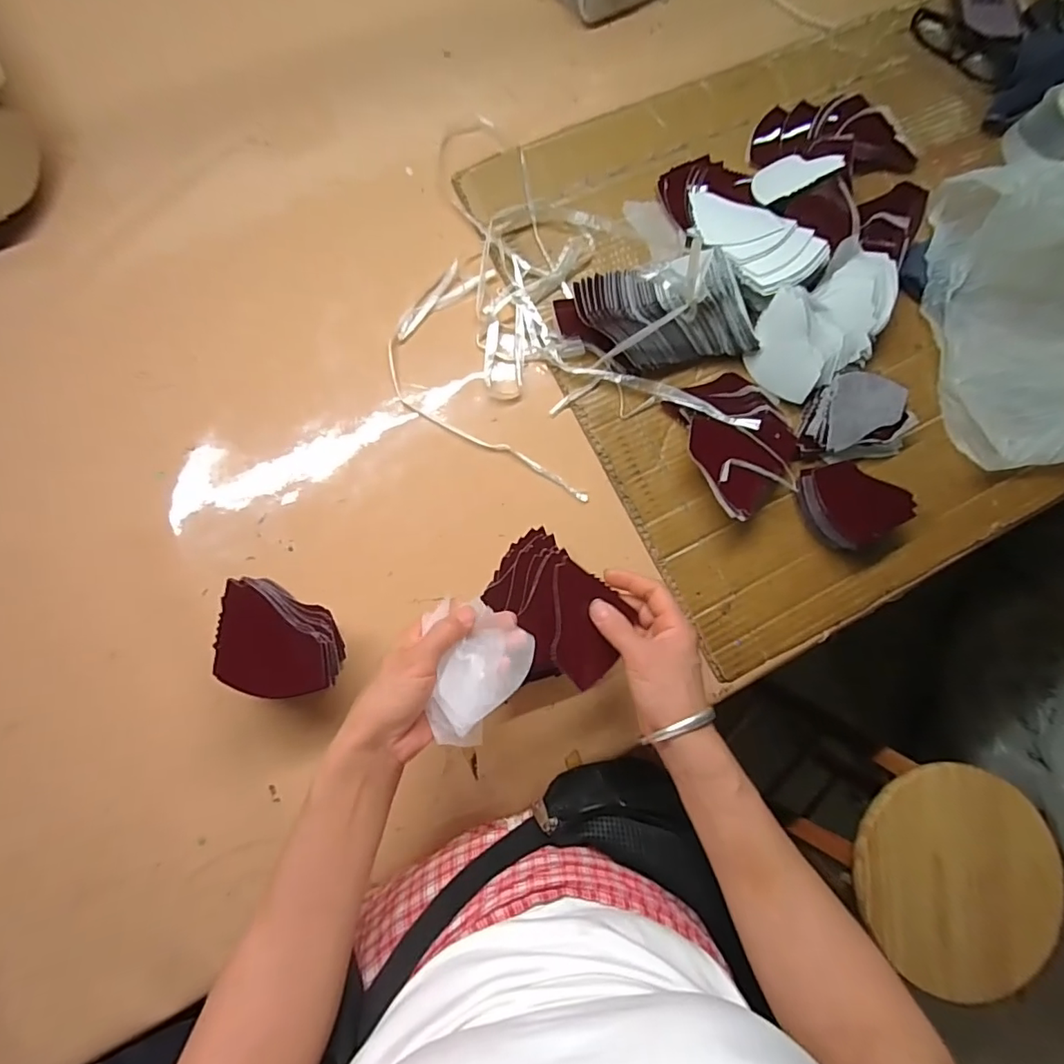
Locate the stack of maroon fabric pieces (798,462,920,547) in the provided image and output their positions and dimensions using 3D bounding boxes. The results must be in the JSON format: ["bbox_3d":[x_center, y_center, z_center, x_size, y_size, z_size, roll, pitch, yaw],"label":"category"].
[{"bbox_3d":[0.323,-0.030,0.534,0.092,0.027,0.084,-17,83,-6],"label":"stack of maroon fabric pieces"}]

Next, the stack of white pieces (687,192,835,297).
[{"bbox_3d":[0.226,-0.310,0.561,0.083,0.048,0.149,-39,86,-9],"label":"stack of white pieces"}]

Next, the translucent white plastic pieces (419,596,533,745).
[{"bbox_3d":[-0.035,0.097,0.377,0.074,0.031,0.098,-7,82,-5],"label":"translucent white plastic pieces"}]

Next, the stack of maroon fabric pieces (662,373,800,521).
[{"bbox_3d":[0.210,-0.095,0.535,0.123,0.037,0.135,-29,84,-8],"label":"stack of maroon fabric pieces"}]

